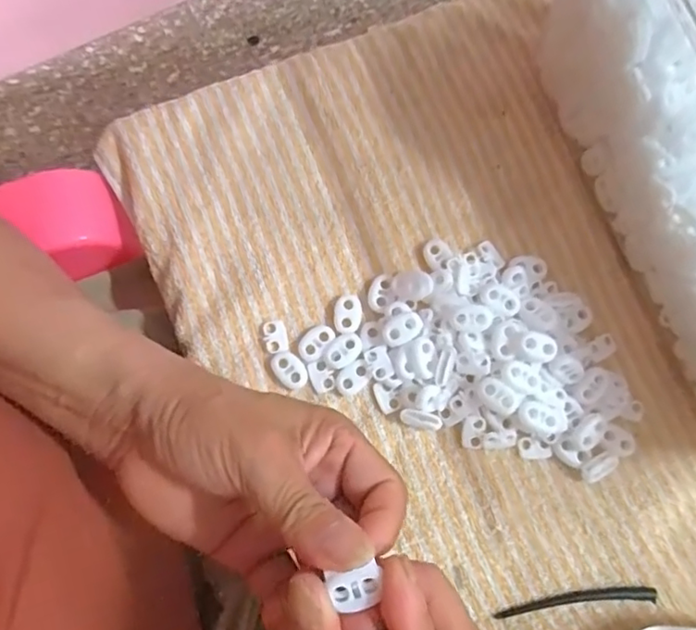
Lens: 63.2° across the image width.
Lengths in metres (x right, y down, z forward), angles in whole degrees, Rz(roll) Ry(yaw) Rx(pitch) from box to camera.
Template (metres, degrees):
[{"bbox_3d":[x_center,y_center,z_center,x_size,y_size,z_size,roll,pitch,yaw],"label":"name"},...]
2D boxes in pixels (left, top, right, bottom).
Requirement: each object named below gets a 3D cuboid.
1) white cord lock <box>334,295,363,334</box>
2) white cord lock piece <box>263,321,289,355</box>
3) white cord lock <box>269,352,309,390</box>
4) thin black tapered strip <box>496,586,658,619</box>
[{"bbox_3d":[0.000,0.000,0.315,0.015,0.004,0.022,8,81,-2],"label":"white cord lock"},{"bbox_3d":[-0.040,0.012,0.314,0.013,0.004,0.018,-15,83,-5],"label":"white cord lock piece"},{"bbox_3d":[-0.032,0.030,0.310,0.022,0.004,0.014,44,82,4],"label":"white cord lock"},{"bbox_3d":[0.121,0.152,0.302,0.086,0.004,0.009,-4,82,-4],"label":"thin black tapered strip"}]

